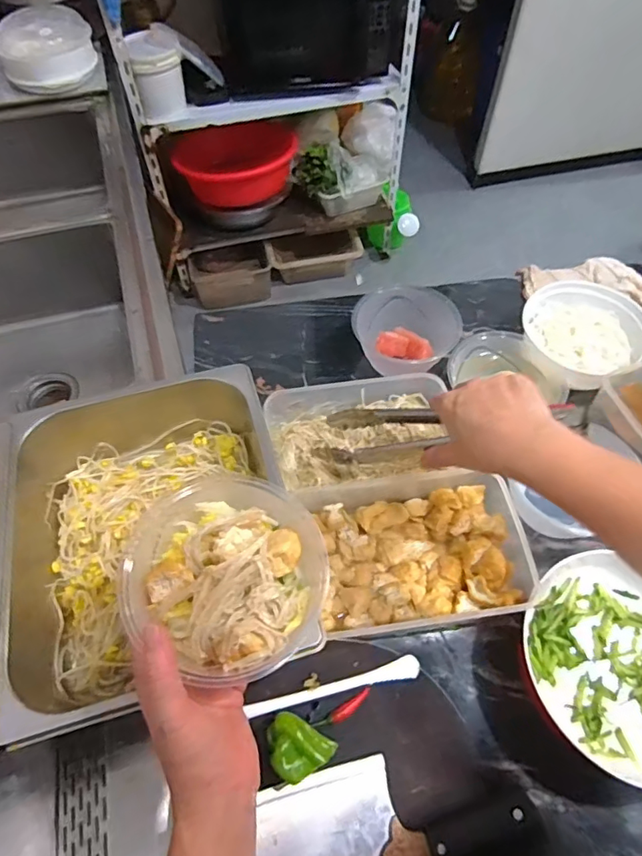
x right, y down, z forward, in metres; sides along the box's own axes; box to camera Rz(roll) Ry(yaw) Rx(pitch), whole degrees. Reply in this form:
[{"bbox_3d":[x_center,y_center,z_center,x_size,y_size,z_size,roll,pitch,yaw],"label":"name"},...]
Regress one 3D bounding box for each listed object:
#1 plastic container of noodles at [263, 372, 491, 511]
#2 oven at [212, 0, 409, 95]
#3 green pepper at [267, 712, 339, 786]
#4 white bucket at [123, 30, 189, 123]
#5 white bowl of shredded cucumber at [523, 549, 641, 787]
[{"bbox_3d":[0.046,0.012,0.618,0.222,0.061,0.161,-11,58,-7],"label":"plastic container of noodles"},{"bbox_3d":[-0.029,-1.201,1.482,0.551,0.266,0.320,-12,58,-7],"label":"oven"},{"bbox_3d":[-0.021,0.274,0.438,0.056,0.023,0.044,29,62,18],"label":"green pepper"},{"bbox_3d":[-0.444,-0.962,1.406,0.133,0.173,0.145,-16,58,-10],"label":"white bucket"},{"bbox_3d":[0.289,0.230,0.496,0.191,0.047,0.199,-27,61,-16],"label":"white bowl of shredded cucumber"}]

